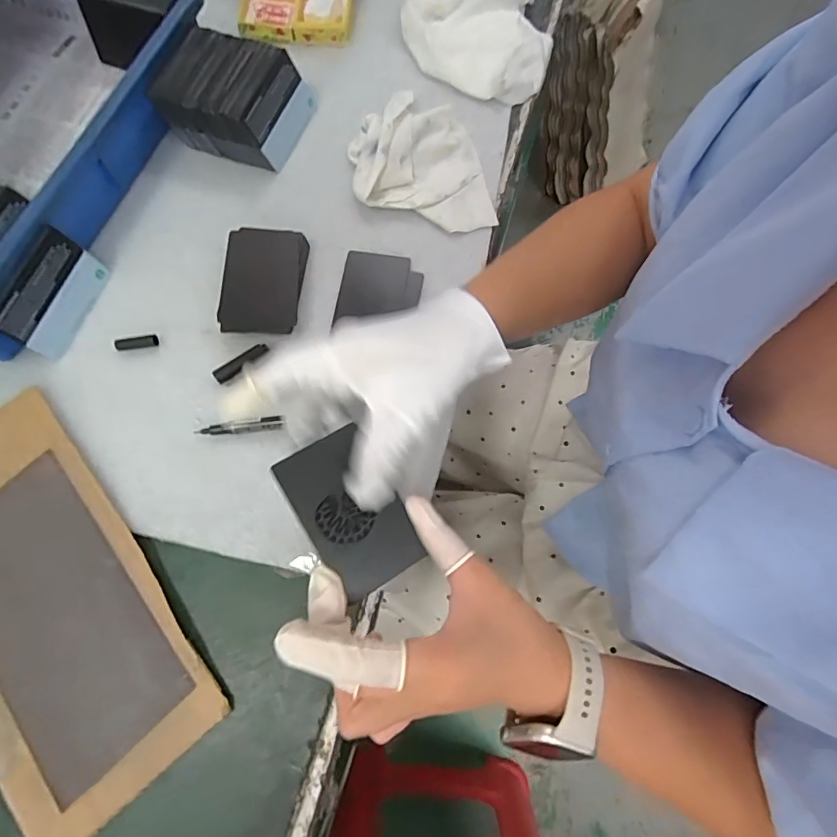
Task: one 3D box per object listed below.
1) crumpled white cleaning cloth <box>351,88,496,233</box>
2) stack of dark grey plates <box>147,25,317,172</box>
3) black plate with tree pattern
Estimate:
[{"bbox_3d":[-0.003,-0.232,0.412,0.112,0.025,0.148,-13,74,-5],"label":"crumpled white cleaning cloth"},{"bbox_3d":[-0.159,-0.283,0.413,0.103,0.054,0.087,20,74,5],"label":"stack of dark grey plates"},{"bbox_3d":[-0.038,0.051,0.257,0.051,0.005,0.084,-29,88,-13],"label":"black plate with tree pattern"}]

